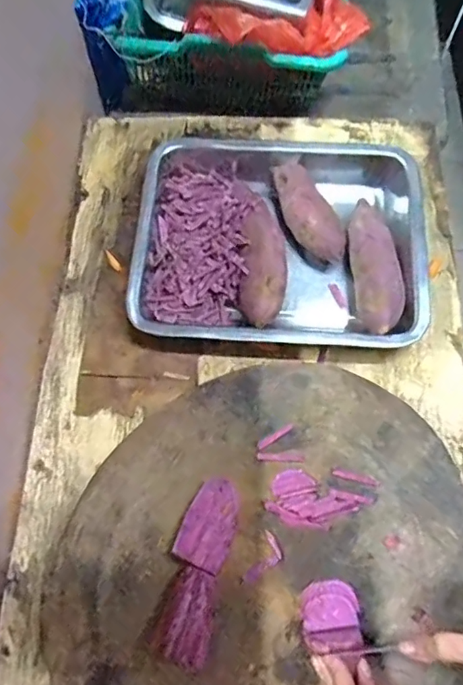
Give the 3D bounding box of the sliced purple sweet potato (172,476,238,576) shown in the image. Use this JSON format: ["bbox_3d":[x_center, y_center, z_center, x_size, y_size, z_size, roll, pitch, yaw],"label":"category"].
[{"bbox_3d":[-0.017,0.146,0.420,0.041,0.025,0.067,18,69,9],"label":"sliced purple sweet potato"}]

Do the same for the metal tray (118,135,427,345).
[{"bbox_3d":[0.051,-0.112,0.556,0.299,0.056,0.242,5,68,4],"label":"metal tray"}]

